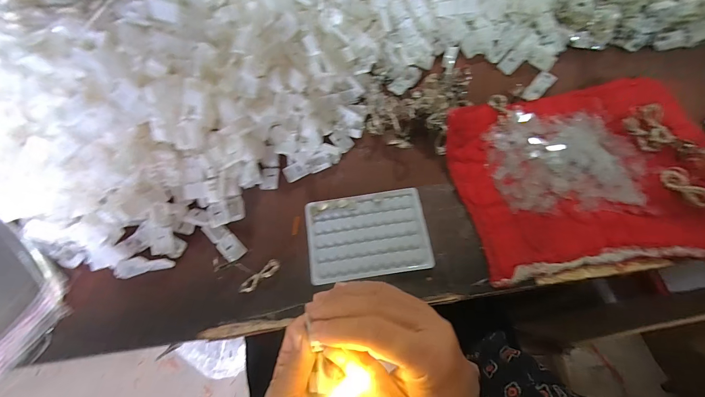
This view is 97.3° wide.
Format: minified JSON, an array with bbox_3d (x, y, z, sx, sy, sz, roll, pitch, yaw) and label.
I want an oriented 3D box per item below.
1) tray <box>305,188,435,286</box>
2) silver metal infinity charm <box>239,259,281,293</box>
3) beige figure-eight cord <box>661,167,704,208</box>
[{"bbox_3d":[0.016,0.039,0.347,0.130,0.009,0.092,-8,71,-1],"label":"tray"},{"bbox_3d":[-0.098,0.084,0.333,0.048,0.008,0.014,-38,72,-12],"label":"silver metal infinity charm"},{"bbox_3d":[0.366,-0.012,0.339,0.017,0.018,0.051,-31,70,-9],"label":"beige figure-eight cord"}]

